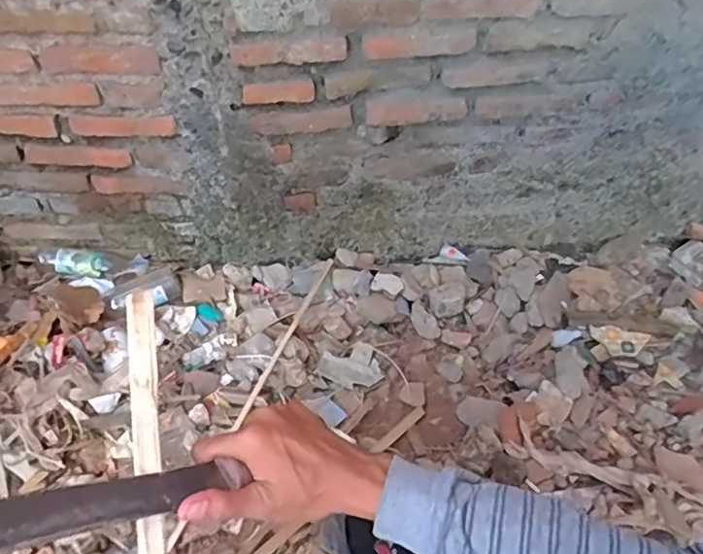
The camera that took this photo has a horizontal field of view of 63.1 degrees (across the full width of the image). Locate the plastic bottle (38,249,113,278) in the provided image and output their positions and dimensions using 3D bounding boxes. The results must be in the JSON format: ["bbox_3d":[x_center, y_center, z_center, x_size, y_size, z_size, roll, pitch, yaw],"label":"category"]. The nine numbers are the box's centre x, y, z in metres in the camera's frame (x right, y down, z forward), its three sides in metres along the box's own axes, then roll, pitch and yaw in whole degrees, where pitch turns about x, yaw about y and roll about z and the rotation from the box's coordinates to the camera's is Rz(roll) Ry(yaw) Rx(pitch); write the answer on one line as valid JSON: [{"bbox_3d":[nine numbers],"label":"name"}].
[{"bbox_3d":[-0.638,-0.033,1.307,0.161,0.044,0.061,1,42,-1],"label":"plastic bottle"}]

